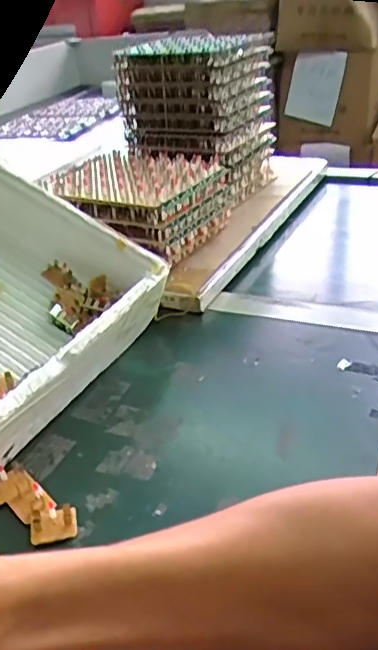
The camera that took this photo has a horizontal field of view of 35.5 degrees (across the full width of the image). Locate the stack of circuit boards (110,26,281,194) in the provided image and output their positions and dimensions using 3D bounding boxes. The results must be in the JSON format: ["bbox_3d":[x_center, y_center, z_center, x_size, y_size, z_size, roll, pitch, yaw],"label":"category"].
[{"bbox_3d":[0.016,-0.281,0.826,0.162,0.209,0.146,18,40,34],"label":"stack of circuit boards"}]

